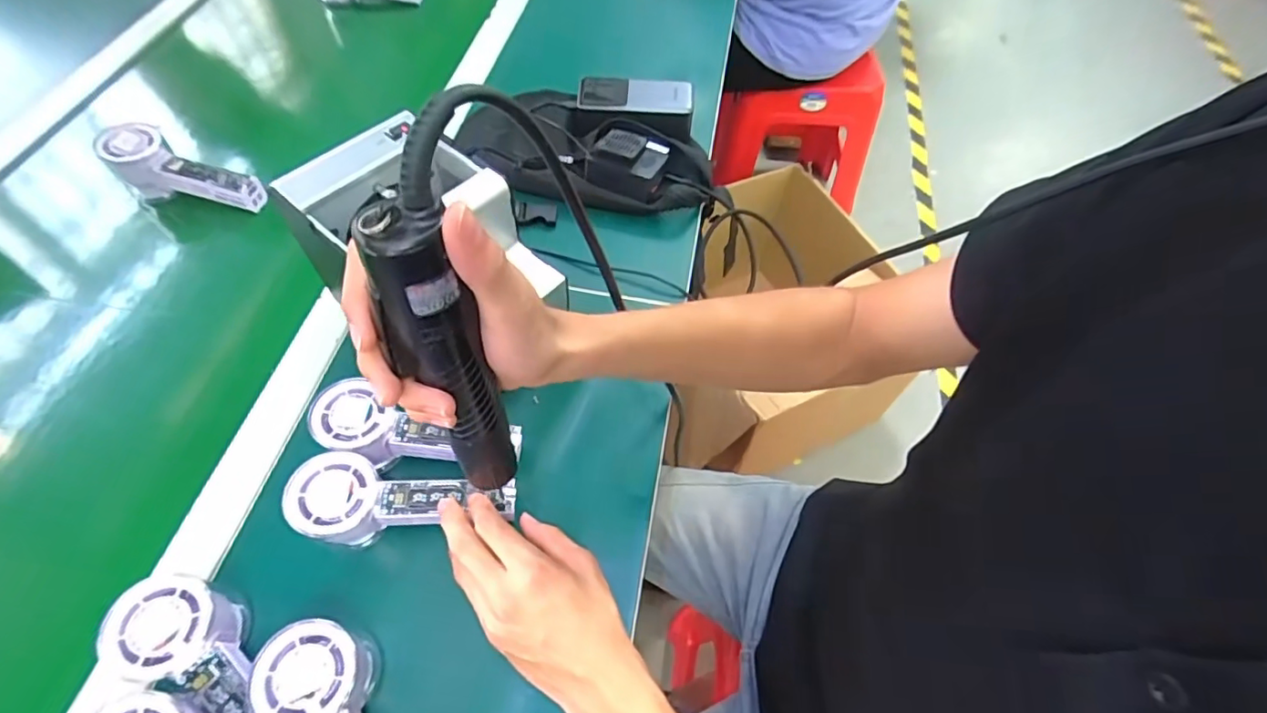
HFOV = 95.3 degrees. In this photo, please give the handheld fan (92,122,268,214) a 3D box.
[{"bbox_3d":[-0.461,-0.186,0.602,0.154,0.070,0.053,17,58,-5],"label":"handheld fan"}]

